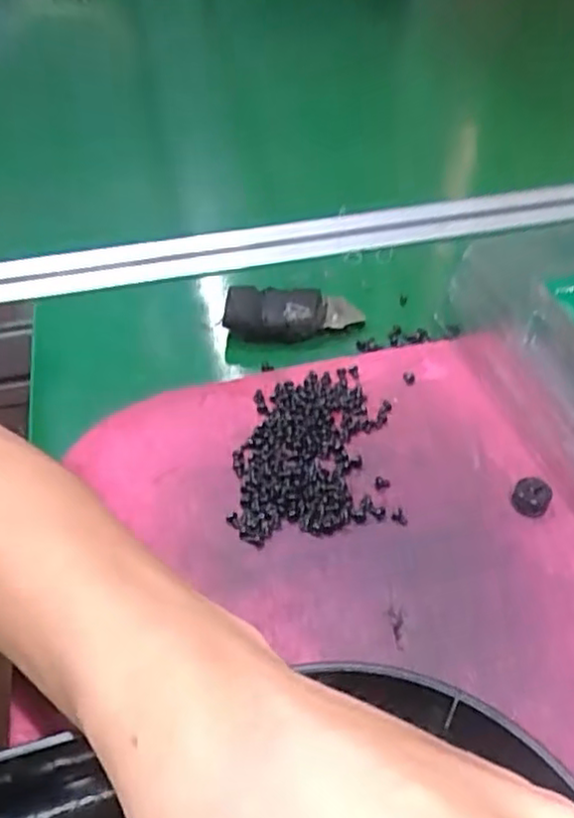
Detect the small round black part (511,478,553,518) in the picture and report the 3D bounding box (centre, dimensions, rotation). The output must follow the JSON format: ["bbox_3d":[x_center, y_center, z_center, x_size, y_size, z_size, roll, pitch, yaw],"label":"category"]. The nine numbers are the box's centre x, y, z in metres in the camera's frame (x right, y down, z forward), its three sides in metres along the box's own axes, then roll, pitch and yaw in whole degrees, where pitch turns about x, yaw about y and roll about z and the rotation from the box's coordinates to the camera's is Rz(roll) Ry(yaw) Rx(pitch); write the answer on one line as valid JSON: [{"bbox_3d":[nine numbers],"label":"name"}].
[{"bbox_3d":[0.099,0.035,0.284,0.014,0.011,0.012,19,52,20],"label":"small round black part"}]

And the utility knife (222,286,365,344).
[{"bbox_3d":[0.003,-0.051,0.367,0.069,0.018,0.025,2,48,6],"label":"utility knife"}]

